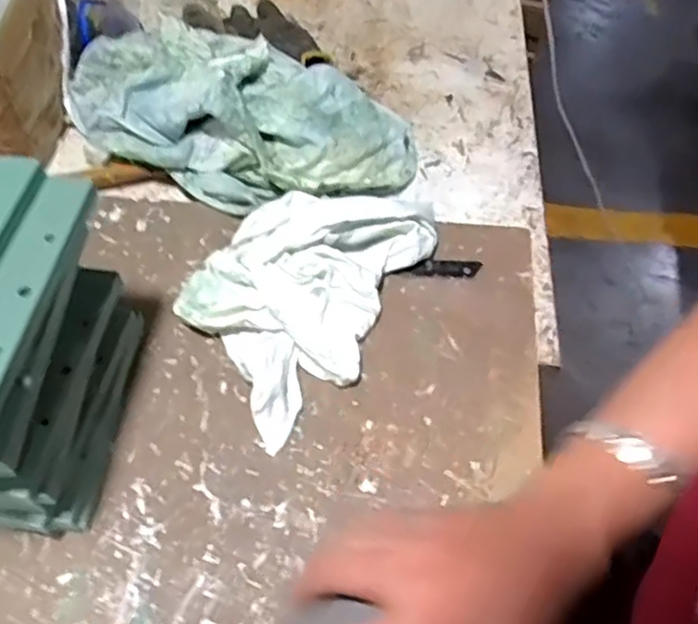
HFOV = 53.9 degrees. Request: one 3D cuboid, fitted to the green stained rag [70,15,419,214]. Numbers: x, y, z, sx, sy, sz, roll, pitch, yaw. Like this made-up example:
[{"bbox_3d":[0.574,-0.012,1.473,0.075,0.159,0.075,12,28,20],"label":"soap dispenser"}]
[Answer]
[{"bbox_3d":[-0.094,-0.178,0.580,0.304,0.091,0.174,19,57,11],"label":"green stained rag"}]

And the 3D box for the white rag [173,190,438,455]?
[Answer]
[{"bbox_3d":[-0.036,-0.016,0.488,0.131,0.046,0.204,23,58,14],"label":"white rag"}]

